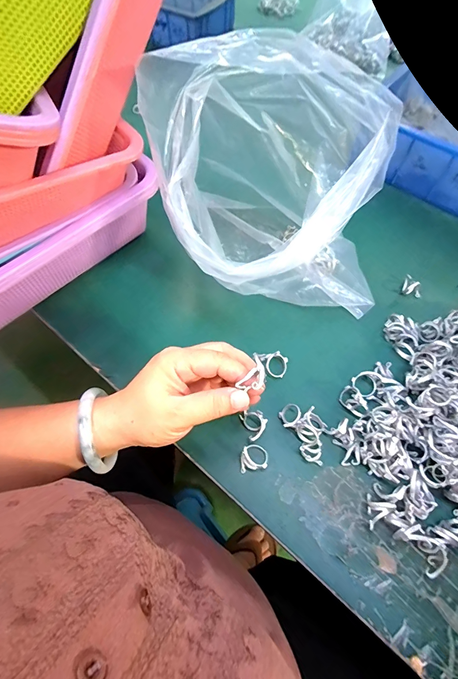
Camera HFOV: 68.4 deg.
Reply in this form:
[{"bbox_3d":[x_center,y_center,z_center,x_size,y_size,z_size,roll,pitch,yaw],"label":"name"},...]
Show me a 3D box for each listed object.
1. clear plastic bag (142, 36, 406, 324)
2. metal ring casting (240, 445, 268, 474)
[{"bbox_3d":[0.045,-0.149,0.350,0.215,0.203,0.201,-11,64,-7],"label":"clear plastic bag"},{"bbox_3d":[0.023,0.113,0.323,0.027,0.021,0.023,-9,63,-6],"label":"metal ring casting"}]

